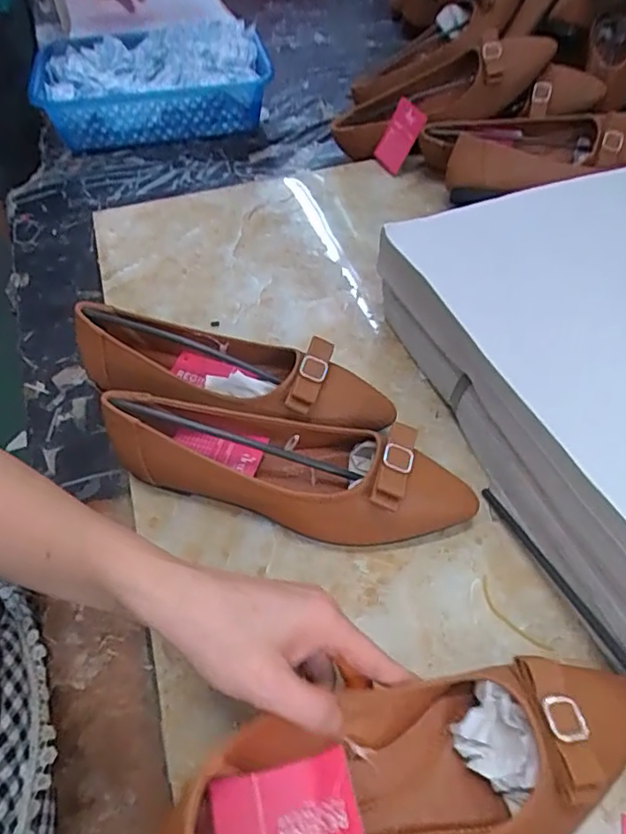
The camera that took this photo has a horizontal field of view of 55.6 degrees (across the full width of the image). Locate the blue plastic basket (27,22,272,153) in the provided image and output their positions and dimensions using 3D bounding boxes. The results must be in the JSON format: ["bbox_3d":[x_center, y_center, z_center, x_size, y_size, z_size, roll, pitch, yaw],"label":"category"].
[{"bbox_3d":[-0.230,-0.489,0.861,0.314,0.092,0.203,-9,52,-6],"label":"blue plastic basket"}]

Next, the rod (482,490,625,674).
[{"bbox_3d":[0.171,0.123,0.369,0.018,0.039,0.212,-15,51,-10],"label":"rod"}]

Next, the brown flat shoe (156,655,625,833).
[{"bbox_3d":[0.058,0.180,0.297,0.252,0.060,0.083,-10,52,-11],"label":"brown flat shoe"}]

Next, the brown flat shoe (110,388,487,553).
[{"bbox_3d":[-0.018,0.033,0.425,0.251,0.064,0.072,13,52,13],"label":"brown flat shoe"}]

